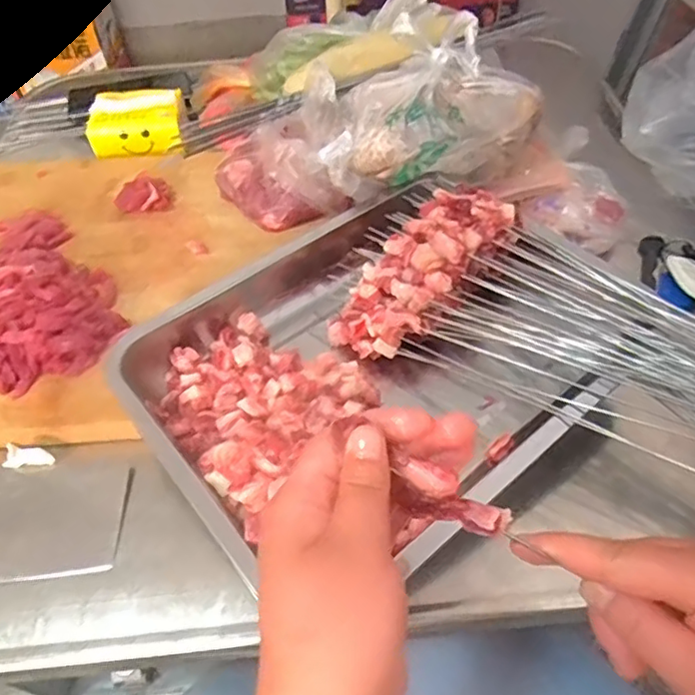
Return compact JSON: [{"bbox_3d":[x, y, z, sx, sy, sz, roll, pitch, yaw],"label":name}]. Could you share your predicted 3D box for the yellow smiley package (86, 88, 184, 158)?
[{"bbox_3d":[-0.234,-0.255,0.662,0.102,0.042,0.074,1,51,3],"label":"yellow smiley package"}]

